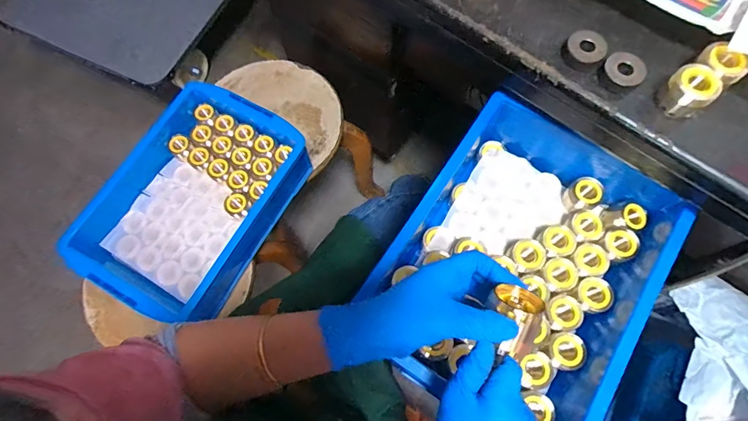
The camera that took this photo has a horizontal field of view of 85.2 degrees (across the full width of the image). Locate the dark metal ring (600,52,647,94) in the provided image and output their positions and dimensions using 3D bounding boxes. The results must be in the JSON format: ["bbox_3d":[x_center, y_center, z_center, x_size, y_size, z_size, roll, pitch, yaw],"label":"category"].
[{"bbox_3d":[0.255,-0.141,0.418,0.036,0.018,0.038,-1,71,2],"label":"dark metal ring"}]

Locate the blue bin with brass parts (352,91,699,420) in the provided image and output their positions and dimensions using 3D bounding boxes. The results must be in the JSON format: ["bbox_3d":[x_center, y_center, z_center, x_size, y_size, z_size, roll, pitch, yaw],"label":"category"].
[{"bbox_3d":[0.177,0.056,0.493,0.260,0.109,0.350,32,75,12],"label":"blue bin with brass parts"}]

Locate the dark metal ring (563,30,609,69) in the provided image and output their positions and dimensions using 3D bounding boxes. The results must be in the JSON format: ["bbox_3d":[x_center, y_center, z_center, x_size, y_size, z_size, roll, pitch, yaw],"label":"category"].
[{"bbox_3d":[0.221,-0.169,0.427,0.038,0.015,0.036,-1,71,2],"label":"dark metal ring"}]

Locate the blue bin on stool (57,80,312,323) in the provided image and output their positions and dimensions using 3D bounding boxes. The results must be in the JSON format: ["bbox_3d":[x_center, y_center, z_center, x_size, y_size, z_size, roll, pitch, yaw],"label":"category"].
[{"bbox_3d":[-0.294,-0.013,0.692,0.239,0.114,0.365,27,74,10],"label":"blue bin on stool"}]

